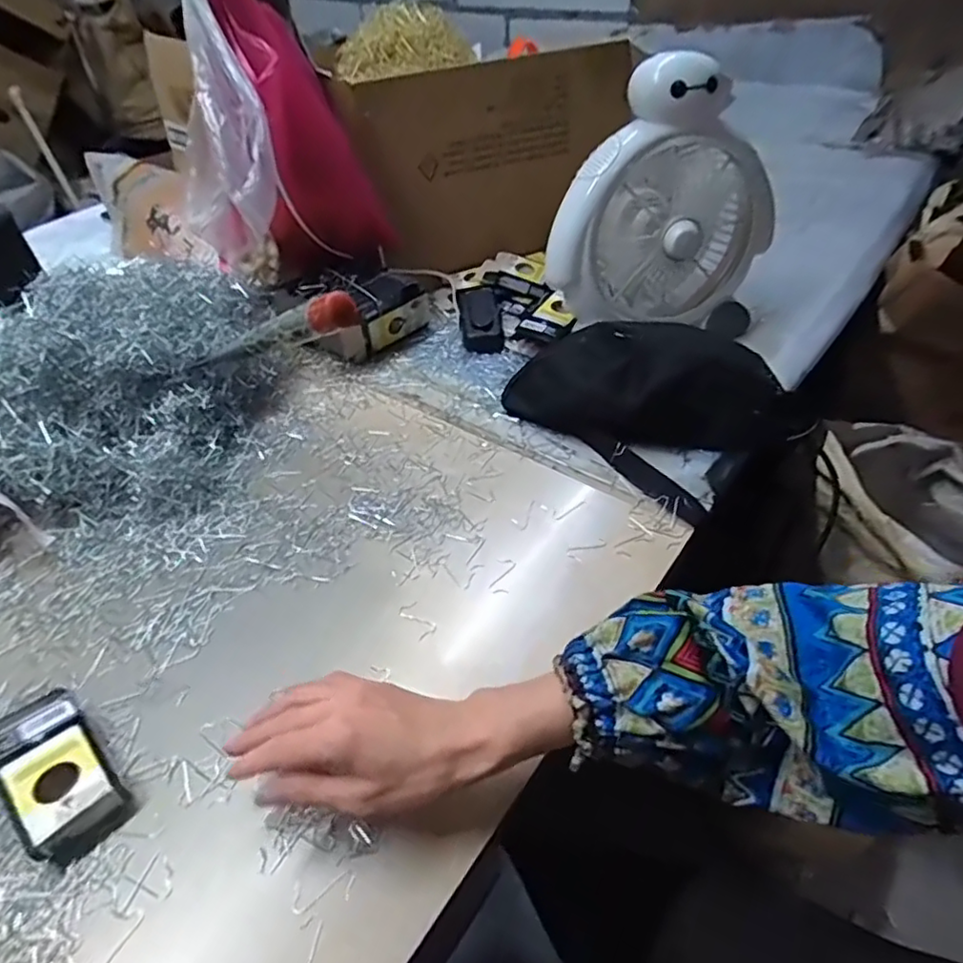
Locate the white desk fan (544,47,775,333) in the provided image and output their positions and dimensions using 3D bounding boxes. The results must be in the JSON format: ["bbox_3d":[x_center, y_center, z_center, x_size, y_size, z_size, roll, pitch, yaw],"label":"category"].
[{"bbox_3d":[0.189,-0.296,0.663,0.233,0.245,0.134,-2,46,3],"label":"white desk fan"}]

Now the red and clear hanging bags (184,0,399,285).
[{"bbox_3d":[-0.219,-0.379,0.648,0.125,0.286,0.209,34,57,31],"label":"red and clear hanging bags"}]

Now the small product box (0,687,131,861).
[{"bbox_3d":[-0.279,0.187,0.405,0.106,0.032,0.055,32,56,30],"label":"small product box"}]

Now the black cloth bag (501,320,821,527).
[{"bbox_3d":[0.161,-0.082,0.592,0.252,0.097,0.146,31,56,30],"label":"black cloth bag"}]

